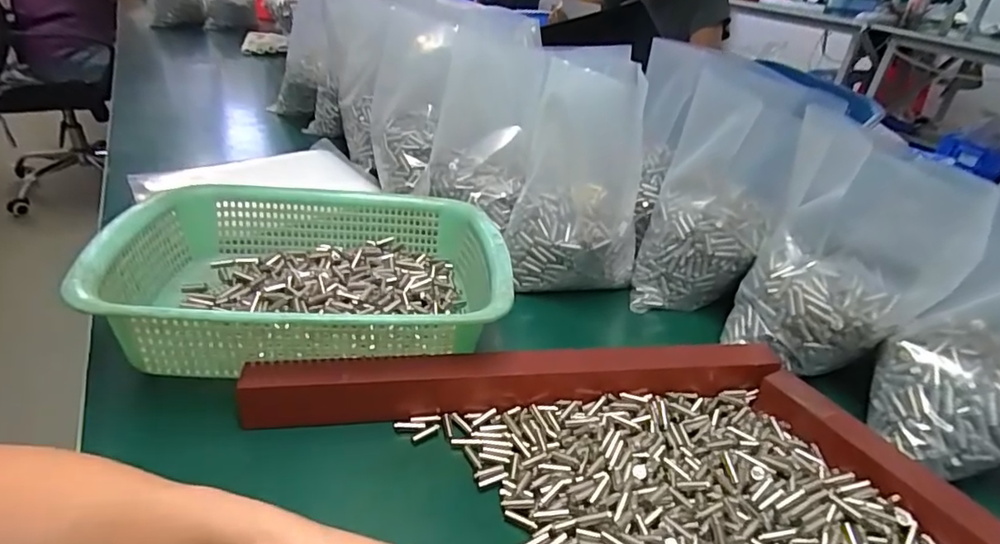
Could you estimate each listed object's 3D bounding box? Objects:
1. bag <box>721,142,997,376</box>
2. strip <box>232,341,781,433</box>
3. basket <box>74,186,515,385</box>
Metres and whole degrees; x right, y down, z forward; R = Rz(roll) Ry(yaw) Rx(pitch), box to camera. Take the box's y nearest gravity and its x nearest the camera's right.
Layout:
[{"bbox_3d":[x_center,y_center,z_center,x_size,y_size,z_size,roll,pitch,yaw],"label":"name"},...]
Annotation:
[{"bbox_3d":[0.272,-0.009,0.439,0.131,0.170,0.076,19,33,24],"label":"bag"},{"bbox_3d":[0.021,0.076,0.408,0.391,0.037,0.030,-2,31,-10],"label":"strip"},{"bbox_3d":[-0.145,-0.002,0.459,0.297,0.077,0.223,-3,31,-11],"label":"basket"}]

